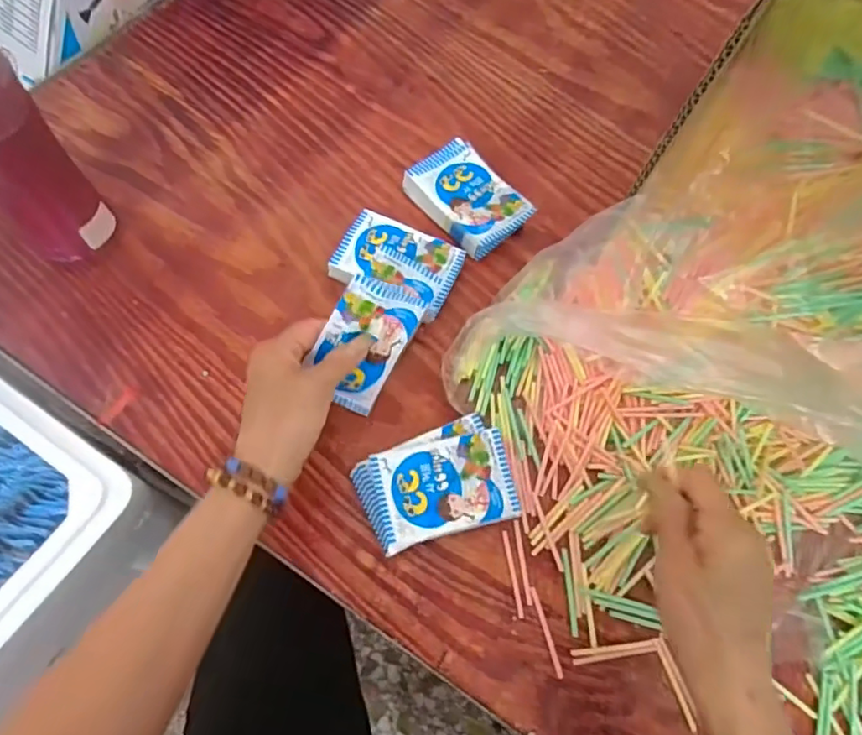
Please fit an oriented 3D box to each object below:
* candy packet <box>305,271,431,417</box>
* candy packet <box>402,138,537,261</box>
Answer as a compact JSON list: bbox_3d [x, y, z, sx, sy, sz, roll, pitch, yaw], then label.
[{"bbox_3d":[-0.050,-0.014,0.423,0.064,0.099,0.007,19,22,-32],"label":"candy packet"},{"bbox_3d":[0.033,-0.160,0.549,0.074,0.028,0.108,-36,73,-17],"label":"candy packet"}]

